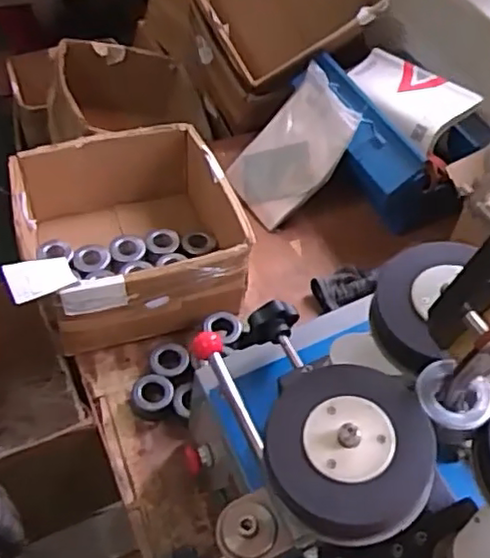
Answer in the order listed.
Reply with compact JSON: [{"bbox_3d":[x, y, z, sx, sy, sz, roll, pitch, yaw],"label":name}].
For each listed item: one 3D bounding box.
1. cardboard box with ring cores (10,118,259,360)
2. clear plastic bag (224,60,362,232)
[{"bbox_3d":[-0.193,-0.067,1.092,0.342,0.194,0.327,-11,52,-14],"label":"cardboard box with ring cores"},{"bbox_3d":[0.088,-0.253,1.236,0.279,0.056,0.187,-48,64,14],"label":"clear plastic bag"}]

